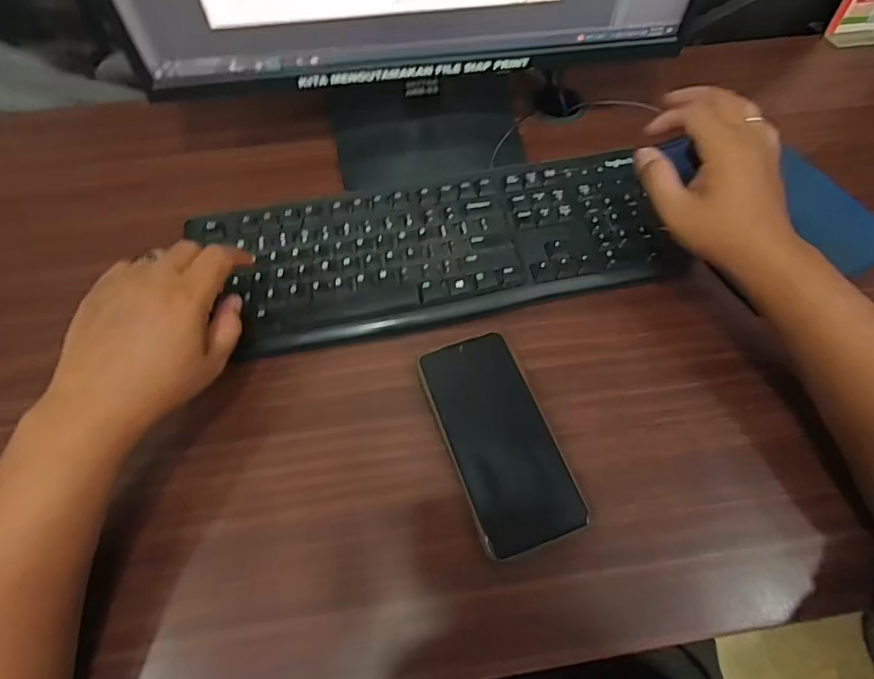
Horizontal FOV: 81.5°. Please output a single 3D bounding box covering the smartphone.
[{"bbox_3d":[0.045,0.072,0.379,0.075,0.006,0.158,-18,64,-10],"label":"smartphone"}]

